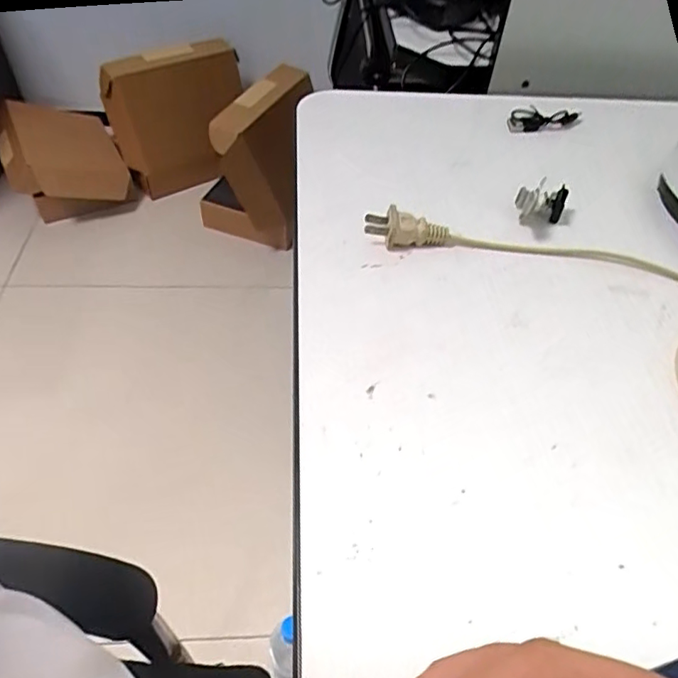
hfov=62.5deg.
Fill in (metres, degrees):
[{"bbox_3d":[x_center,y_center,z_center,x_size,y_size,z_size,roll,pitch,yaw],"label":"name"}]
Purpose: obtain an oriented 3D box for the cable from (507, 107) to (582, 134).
[{"bbox_3d":[0.180,-0.198,0.498,0.077,0.009,0.026,-18,51,-18],"label":"cable"}]

